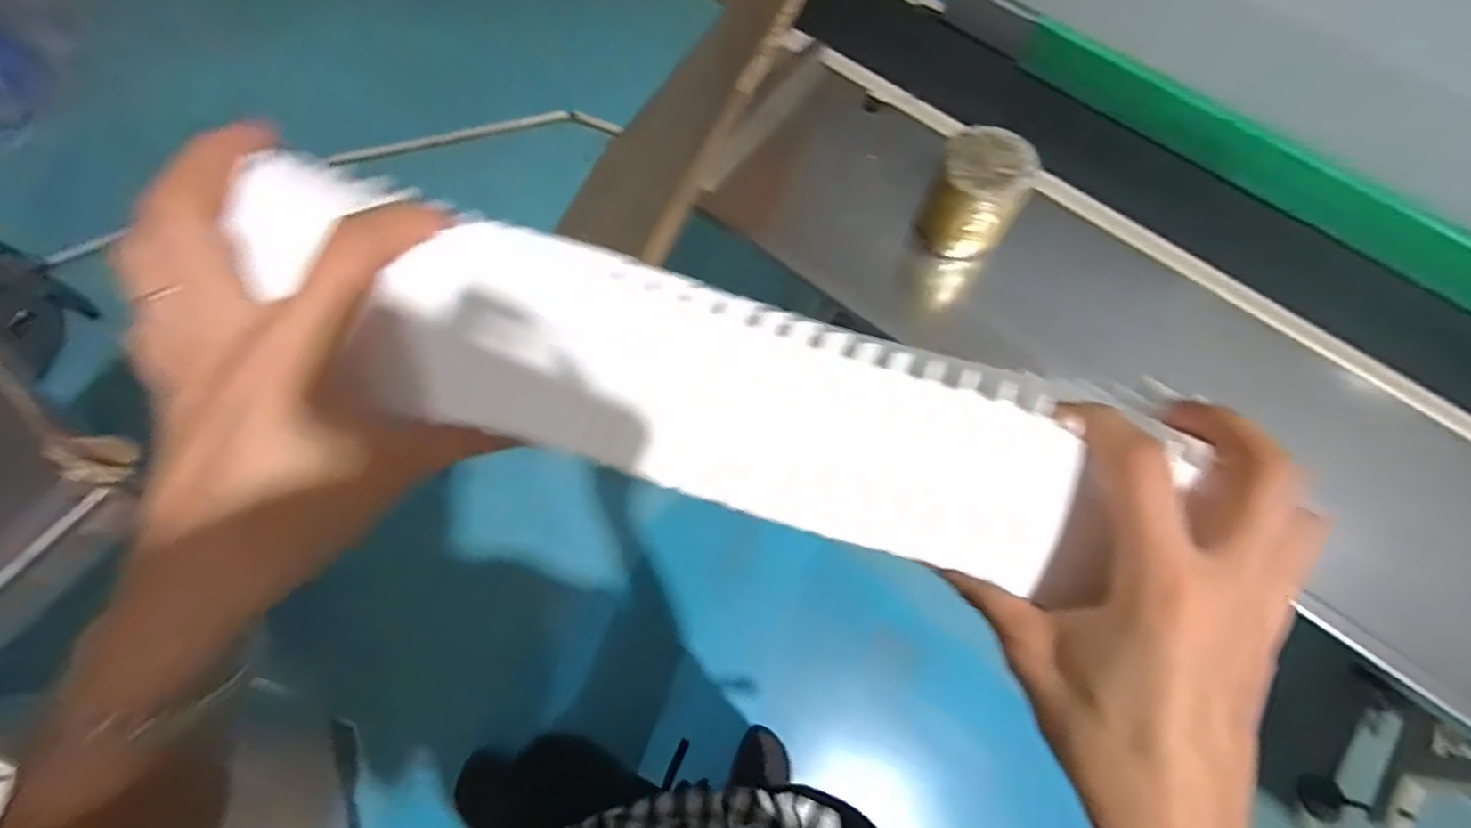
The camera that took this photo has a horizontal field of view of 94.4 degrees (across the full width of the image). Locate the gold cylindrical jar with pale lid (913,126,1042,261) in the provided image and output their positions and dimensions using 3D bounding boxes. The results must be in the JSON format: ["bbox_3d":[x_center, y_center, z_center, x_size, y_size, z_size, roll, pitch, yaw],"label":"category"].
[{"bbox_3d":[0.229,-0.208,0.652,0.080,0.113,0.074,0,68,-1],"label":"gold cylindrical jar with pale lid"}]

